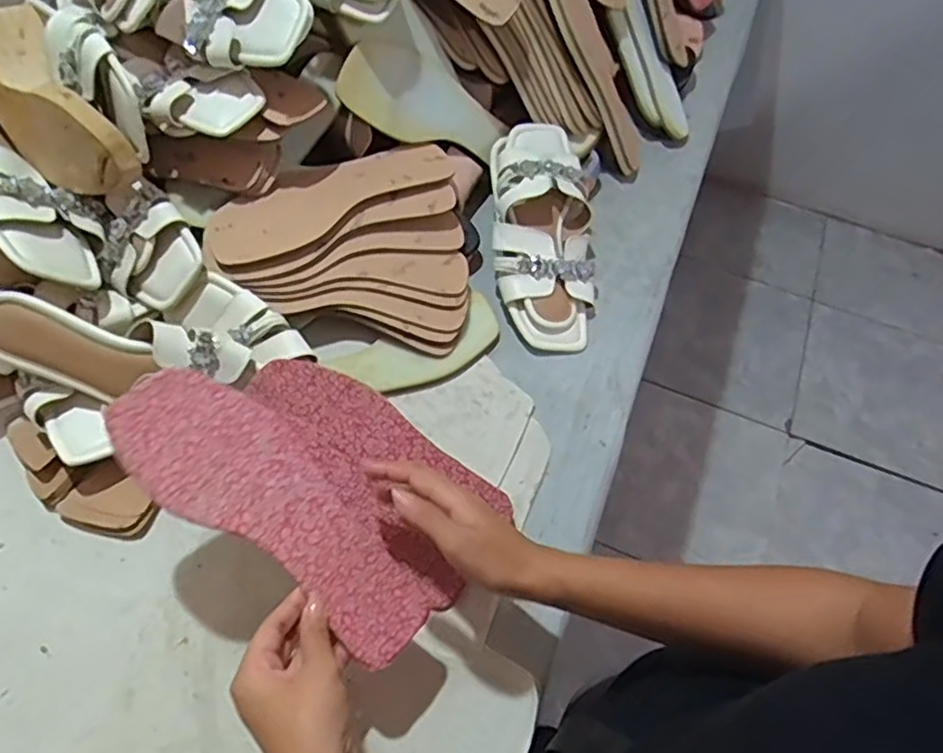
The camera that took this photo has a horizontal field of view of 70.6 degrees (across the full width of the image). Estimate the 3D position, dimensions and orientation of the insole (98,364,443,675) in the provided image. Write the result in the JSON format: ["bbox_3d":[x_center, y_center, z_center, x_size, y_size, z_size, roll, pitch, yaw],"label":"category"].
[{"bbox_3d":[-0.126,0.086,0.441,0.239,0.005,0.081,39,70,-3],"label":"insole"}]

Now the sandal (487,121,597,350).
[{"bbox_3d":[0.075,-0.148,0.678,0.103,0.057,0.242,-3,78,-4],"label":"sandal"}]

